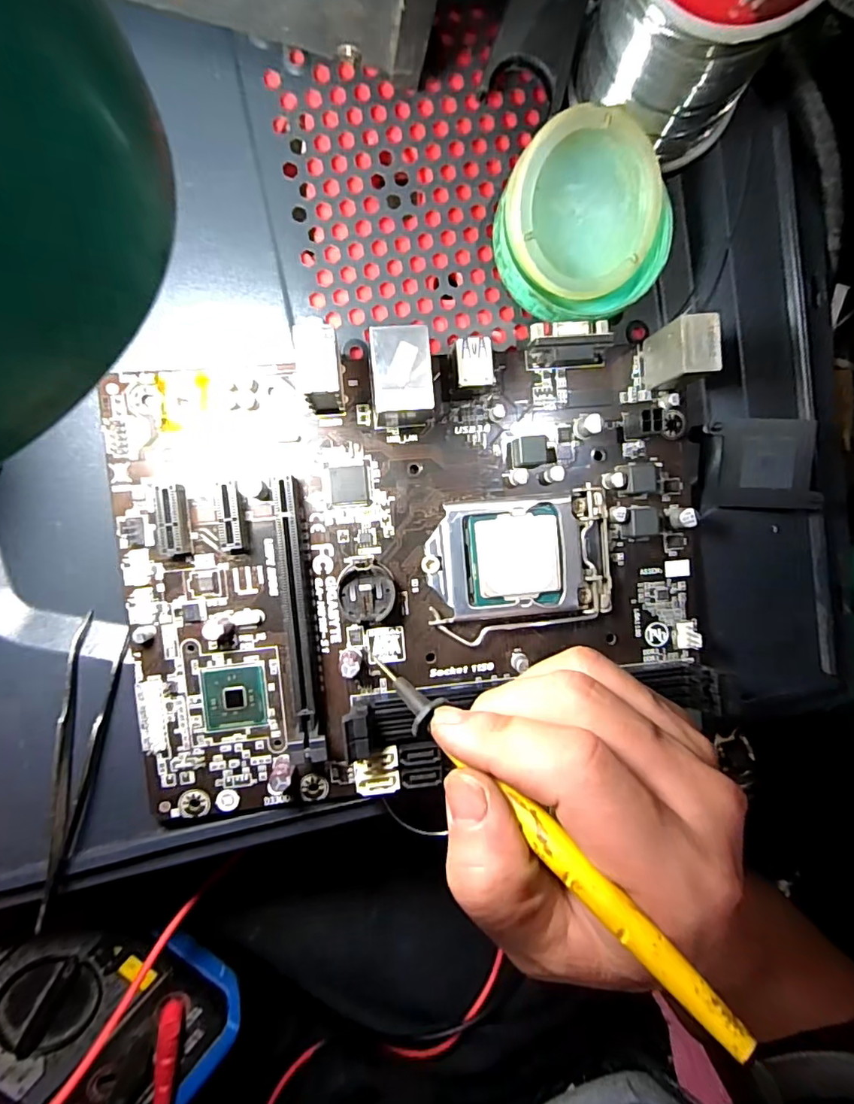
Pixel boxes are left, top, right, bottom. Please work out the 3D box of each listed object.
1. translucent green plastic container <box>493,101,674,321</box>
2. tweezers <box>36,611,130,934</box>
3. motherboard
[{"bbox_3d":[0.056,-0.120,0.194,0.067,0.022,0.062,-6,107,-21],"label":"translucent green plastic container"},{"bbox_3d":[-0.127,0.079,0.194,0.017,0.017,0.103,10,96,-7],"label":"tweezers"},{"bbox_3d":[0.002,0.005,0.195,0.216,0.030,0.164,-7,97,-5],"label":"motherboard"}]

